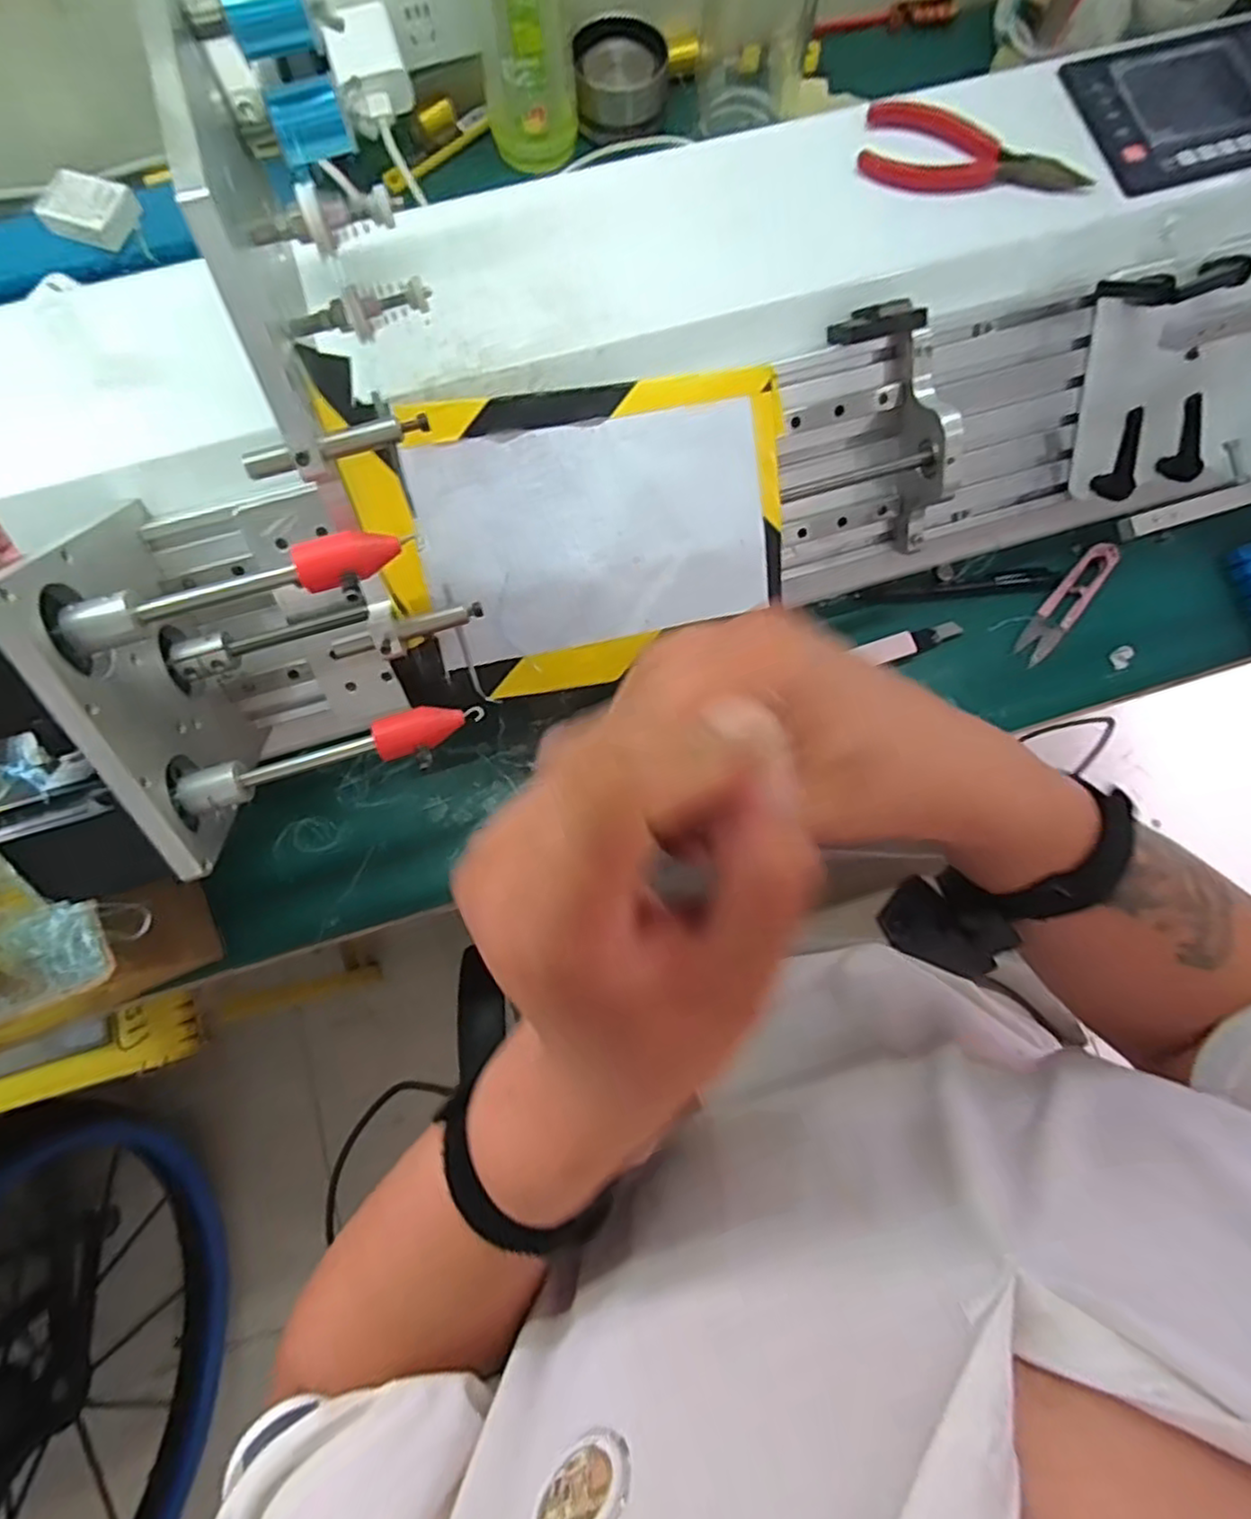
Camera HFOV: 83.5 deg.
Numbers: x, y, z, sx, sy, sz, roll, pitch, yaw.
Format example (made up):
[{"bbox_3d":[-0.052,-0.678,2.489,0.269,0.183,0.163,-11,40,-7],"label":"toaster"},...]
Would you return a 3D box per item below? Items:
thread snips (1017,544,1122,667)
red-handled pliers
[{"bbox_3d":[0.292,-0.103,0.460,0.022,0.013,0.096,38,80,7],"label":"thread snips"},{"bbox_3d":[0.187,-0.322,0.376,0.119,0.010,0.049,17,78,3],"label":"red-handled pliers"}]

